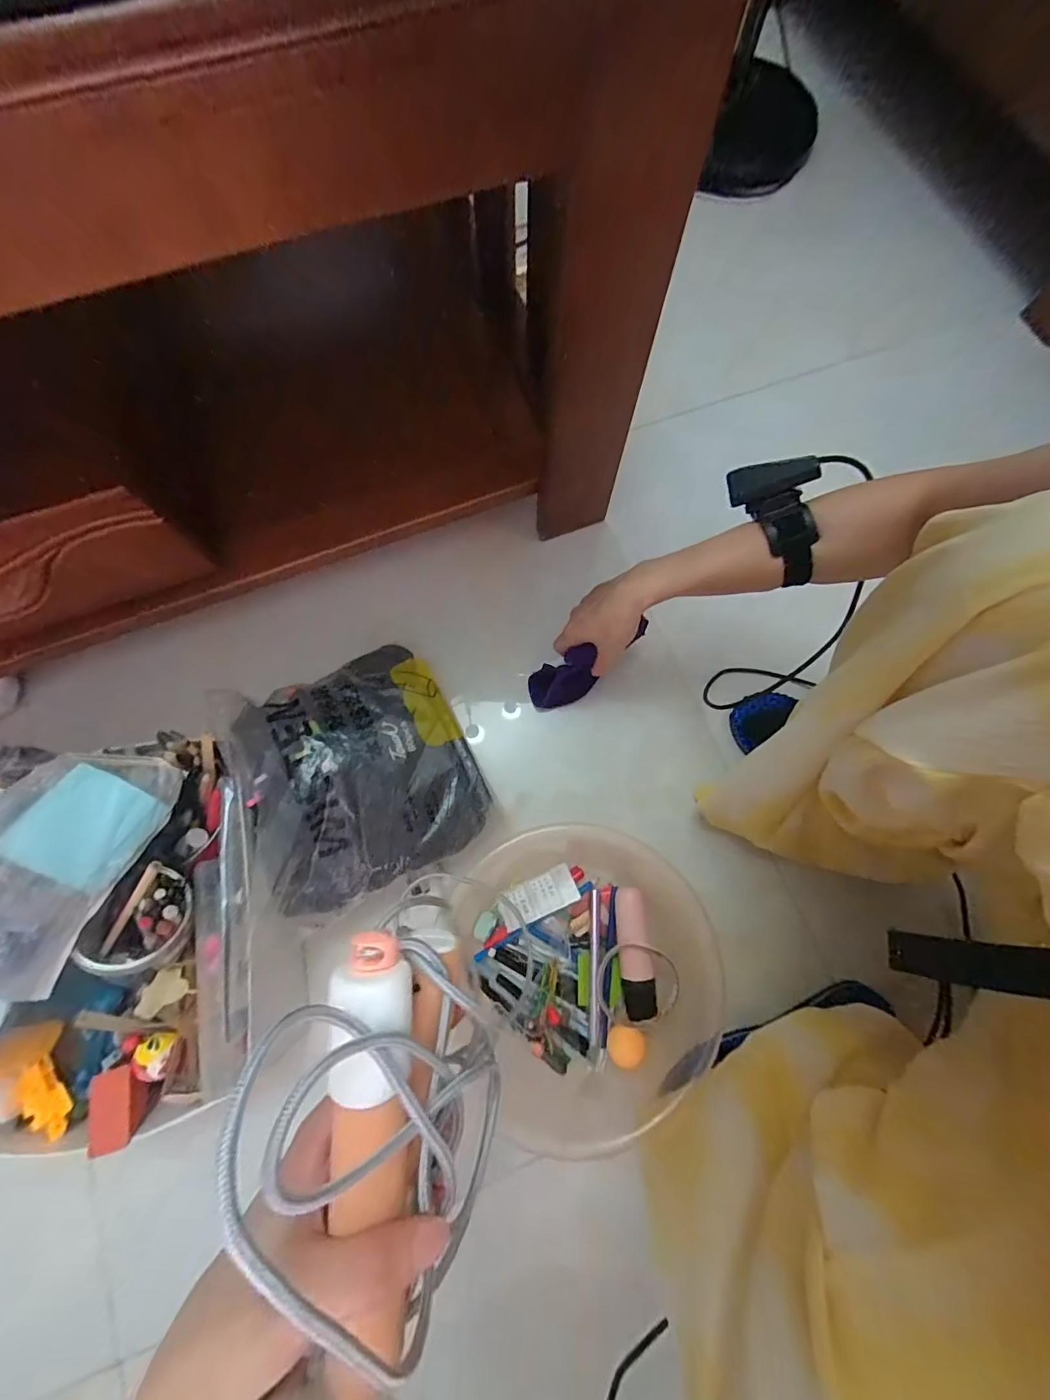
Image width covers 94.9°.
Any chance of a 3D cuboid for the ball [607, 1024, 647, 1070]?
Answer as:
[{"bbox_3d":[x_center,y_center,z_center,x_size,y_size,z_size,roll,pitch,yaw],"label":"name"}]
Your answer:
[{"bbox_3d":[0.103,0.350,0.493,0.036,0.038,0.034,0,76,0],"label":"ball"}]

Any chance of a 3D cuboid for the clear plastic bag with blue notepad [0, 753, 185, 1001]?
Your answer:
[{"bbox_3d":[-0.353,0.114,0.362,0.103,0.039,0.173,39,46,-29],"label":"clear plastic bag with blue notepad"}]

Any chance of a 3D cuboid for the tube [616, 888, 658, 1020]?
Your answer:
[{"bbox_3d":[0.118,0.272,0.524,0.033,0.033,0.125,-4,76,-1],"label":"tube"}]

